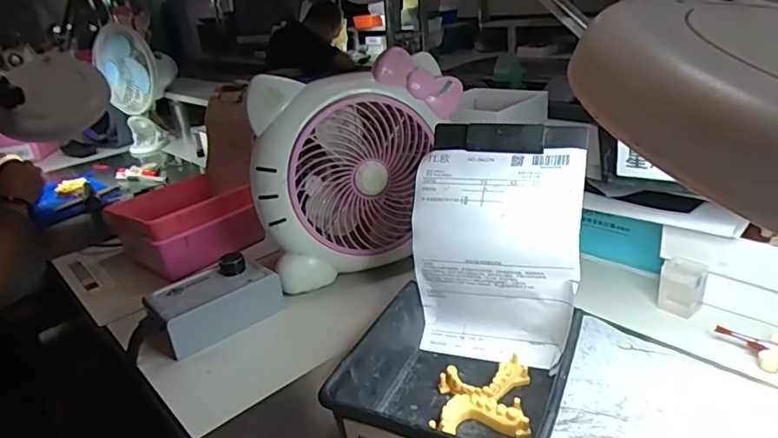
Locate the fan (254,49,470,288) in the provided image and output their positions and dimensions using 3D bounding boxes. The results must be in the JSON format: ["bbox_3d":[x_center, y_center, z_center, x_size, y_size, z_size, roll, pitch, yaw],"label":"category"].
[{"bbox_3d":[-0.038,-0.062,0.657,0.258,0.234,0.099,-20,26,-28],"label":"fan"}]

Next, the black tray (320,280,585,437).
[{"bbox_3d":[0.058,0.134,0.425,0.162,0.070,0.171,5,25,27],"label":"black tray"}]

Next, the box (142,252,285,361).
[{"bbox_3d":[-0.200,0.094,0.600,0.140,0.059,0.072,-26,29,-37],"label":"box"}]

